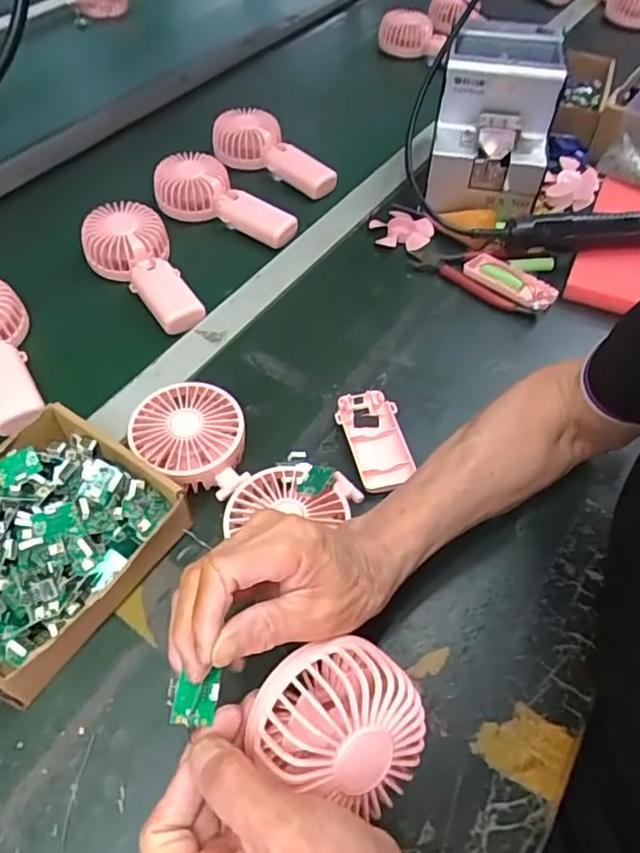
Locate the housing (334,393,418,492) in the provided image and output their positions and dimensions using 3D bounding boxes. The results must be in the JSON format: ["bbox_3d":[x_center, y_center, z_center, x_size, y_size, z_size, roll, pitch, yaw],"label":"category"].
[{"bbox_3d":[0.048,0.010,0.502,0.050,0.016,0.097,-15,55,-11],"label":"housing"}]

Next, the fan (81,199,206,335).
[{"bbox_3d":[-0.183,-0.165,0.620,0.082,0.042,0.169,-31,73,-21],"label":"fan"}]

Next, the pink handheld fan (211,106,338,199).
[{"bbox_3d":[-0.054,-0.349,0.754,0.176,0.043,0.081,33,58,7],"label":"pink handheld fan"}]

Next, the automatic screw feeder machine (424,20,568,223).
[{"bbox_3d":[0.197,-0.347,0.666,0.122,0.135,0.172,11,54,7],"label":"automatic screw feeder machine"}]

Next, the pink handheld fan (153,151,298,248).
[{"bbox_3d":[-0.108,-0.260,0.691,0.170,0.048,0.084,27,56,6],"label":"pink handheld fan"}]

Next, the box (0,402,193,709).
[{"bbox_3d":[-0.198,0.084,0.419,0.140,0.063,0.164,30,58,20],"label":"box"}]

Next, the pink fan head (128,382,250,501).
[{"bbox_3d":[-0.101,0.011,0.477,0.092,0.045,0.084,0,53,0],"label":"pink fan head"}]

